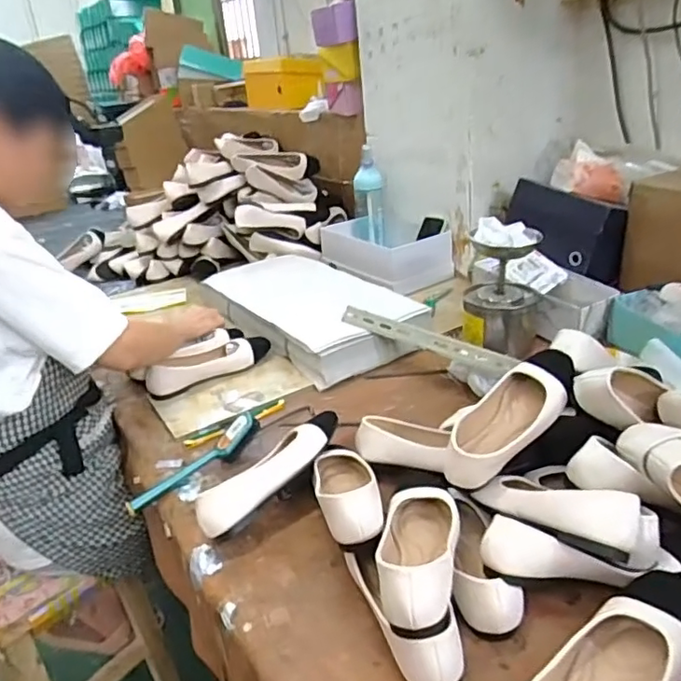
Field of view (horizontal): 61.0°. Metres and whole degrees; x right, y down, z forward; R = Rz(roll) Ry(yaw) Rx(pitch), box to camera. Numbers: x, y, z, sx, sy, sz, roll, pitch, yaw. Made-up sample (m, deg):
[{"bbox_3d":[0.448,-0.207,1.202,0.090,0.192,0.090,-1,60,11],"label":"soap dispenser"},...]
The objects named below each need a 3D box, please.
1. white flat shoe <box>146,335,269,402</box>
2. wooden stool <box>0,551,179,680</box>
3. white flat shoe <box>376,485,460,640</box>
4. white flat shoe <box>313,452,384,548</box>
[{"bbox_3d":[-0.237,0.045,1.073,0.242,0.055,0.064,-20,30,-28],"label":"white flat shoe"},{"bbox_3d":[-0.519,0.559,1.106,0.285,0.490,0.252,18,34,39],"label":"wooden stool"},{"bbox_3d":[0.084,0.220,0.598,0.083,0.066,0.195,-2,8,8],"label":"white flat shoe"},{"bbox_3d":[0.007,0.188,0.724,0.073,0.066,0.214,-9,3,-8],"label":"white flat shoe"}]

